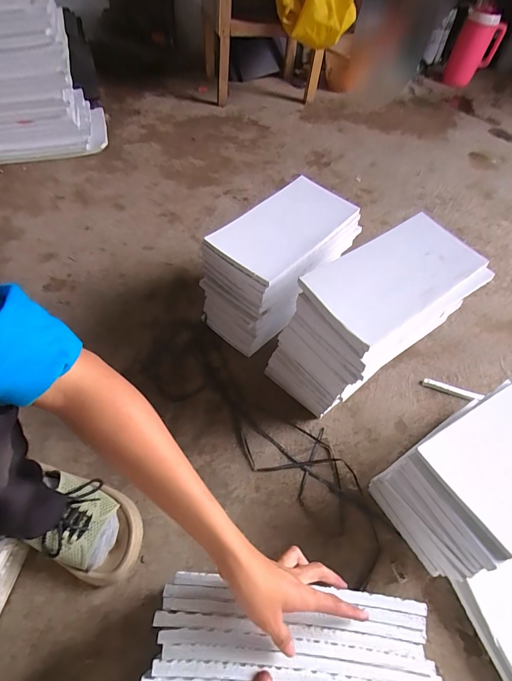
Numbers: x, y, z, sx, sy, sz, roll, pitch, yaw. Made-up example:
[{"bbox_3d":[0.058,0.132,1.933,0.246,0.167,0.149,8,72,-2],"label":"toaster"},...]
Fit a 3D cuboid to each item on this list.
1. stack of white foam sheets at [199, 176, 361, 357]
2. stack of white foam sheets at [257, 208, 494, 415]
[{"bbox_3d":[0.042,-0.131,0.647,0.139,0.232,0.263,38,60,20],"label":"stack of white foam sheets"},{"bbox_3d":[0.188,-0.027,0.551,0.276,0.231,0.139,-28,61,-23],"label":"stack of white foam sheets"}]

